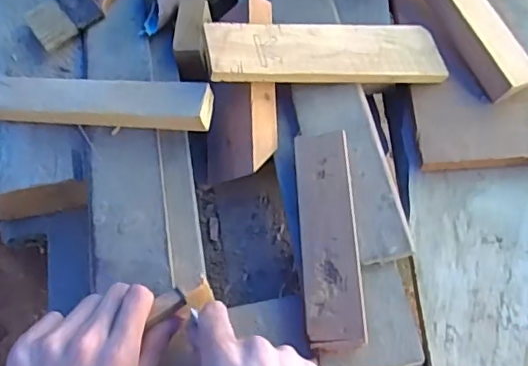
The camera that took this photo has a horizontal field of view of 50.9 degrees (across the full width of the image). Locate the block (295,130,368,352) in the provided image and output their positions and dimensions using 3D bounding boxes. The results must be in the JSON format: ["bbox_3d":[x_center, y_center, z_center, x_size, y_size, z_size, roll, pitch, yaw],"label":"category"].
[{"bbox_3d":[0.053,0.040,0.456,0.045,0.014,0.183,-4,62,2],"label":"block"}]

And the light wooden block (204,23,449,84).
[{"bbox_3d":[0.064,-0.126,0.531,0.241,0.014,0.068,-4,63,-19],"label":"light wooden block"}]

